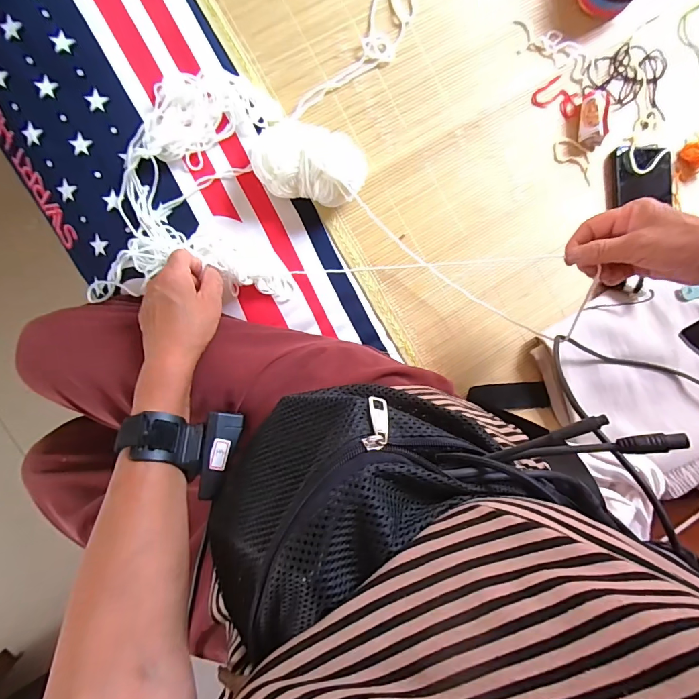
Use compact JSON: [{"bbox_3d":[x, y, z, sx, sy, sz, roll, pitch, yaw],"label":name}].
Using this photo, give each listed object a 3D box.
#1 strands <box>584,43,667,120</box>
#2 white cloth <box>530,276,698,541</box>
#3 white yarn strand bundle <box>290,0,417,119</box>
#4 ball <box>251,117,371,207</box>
[{"bbox_3d":[0.352,-0.342,0.497,0.113,0.011,0.081,0,92,-8],"label":"strands"},{"bbox_3d":[0.377,0.046,0.481,0.245,0.064,0.247,-25,95,-6],"label":"white cloth"},{"bbox_3d":[0.015,-0.339,0.453,0.053,0.008,0.215,34,87,-8],"label":"white yarn strand bundle"},{"bbox_3d":[-0.042,-0.199,0.425,0.117,0.055,0.079,13,90,-8],"label":"ball"}]

